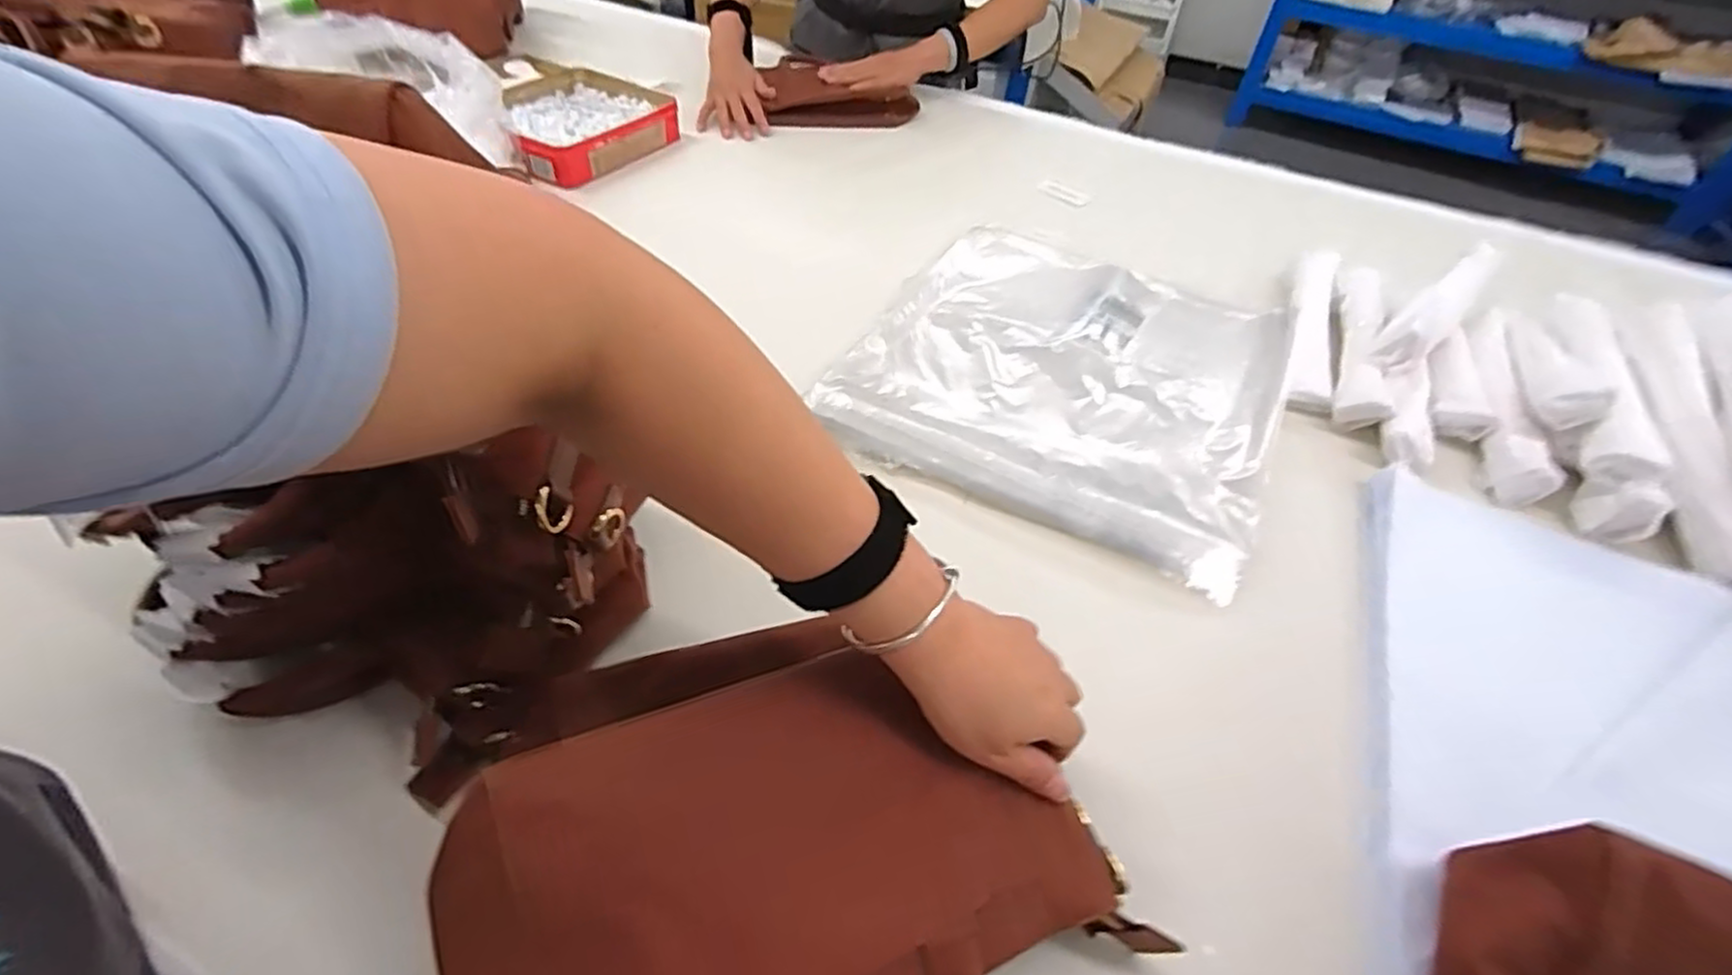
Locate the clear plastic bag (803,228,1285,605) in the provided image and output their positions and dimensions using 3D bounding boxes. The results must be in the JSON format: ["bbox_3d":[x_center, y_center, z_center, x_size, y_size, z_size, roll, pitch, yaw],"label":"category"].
[{"bbox_3d":[0.209,-0.126,0.774,0.397,0.029,0.462,23,48,16],"label":"clear plastic bag"}]

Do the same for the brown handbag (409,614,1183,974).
[{"bbox_3d":[-0.020,0.195,0.339,0.295,0.118,0.235,-12,48,-16],"label":"brown handbag"}]

